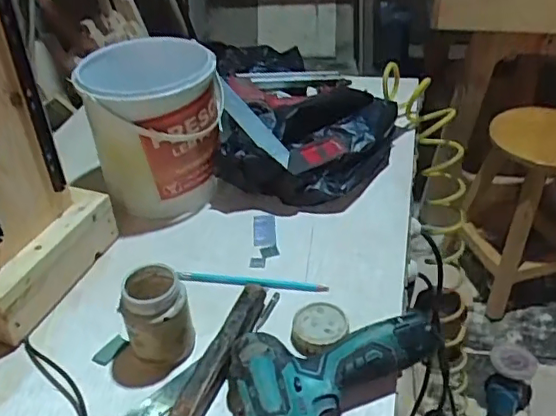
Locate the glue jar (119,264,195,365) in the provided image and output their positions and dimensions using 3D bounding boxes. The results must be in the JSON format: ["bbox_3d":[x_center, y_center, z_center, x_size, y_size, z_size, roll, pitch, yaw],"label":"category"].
[{"bbox_3d":[-0.123,0.111,0.597,0.063,0.092,0.059,-3,35,2],"label":"glue jar"}]

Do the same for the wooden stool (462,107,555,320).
[{"bbox_3d":[0.701,0.012,1.599,0.310,0.534,0.282,-15,36,-15],"label":"wooden stool"}]

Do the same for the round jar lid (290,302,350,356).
[{"bbox_3d":[0.045,0.128,0.622,0.056,0.018,0.067,10,38,14],"label":"round jar lid"}]

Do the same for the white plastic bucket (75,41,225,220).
[{"bbox_3d":[-0.164,-0.110,0.813,0.179,0.191,0.169,-7,36,-4],"label":"white plastic bucket"}]

